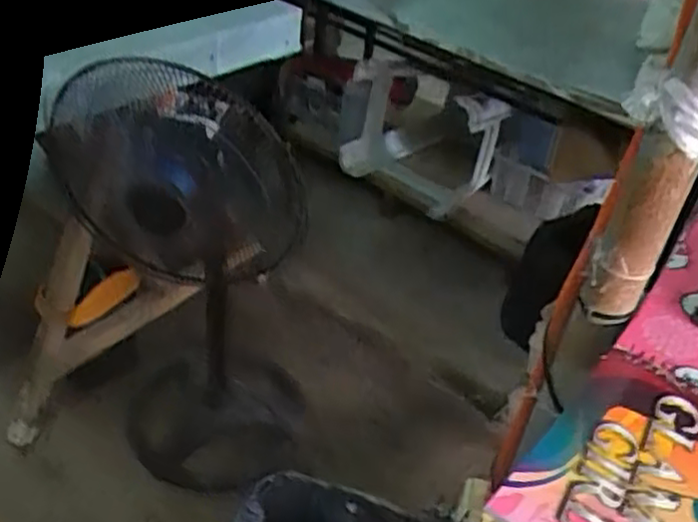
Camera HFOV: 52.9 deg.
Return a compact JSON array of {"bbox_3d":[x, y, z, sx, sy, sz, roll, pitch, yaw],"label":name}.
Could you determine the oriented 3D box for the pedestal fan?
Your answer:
[{"bbox_3d":[-0.294,0.037,1.432,0.373,0.918,0.371,4,37,-3],"label":"pedestal fan"}]

